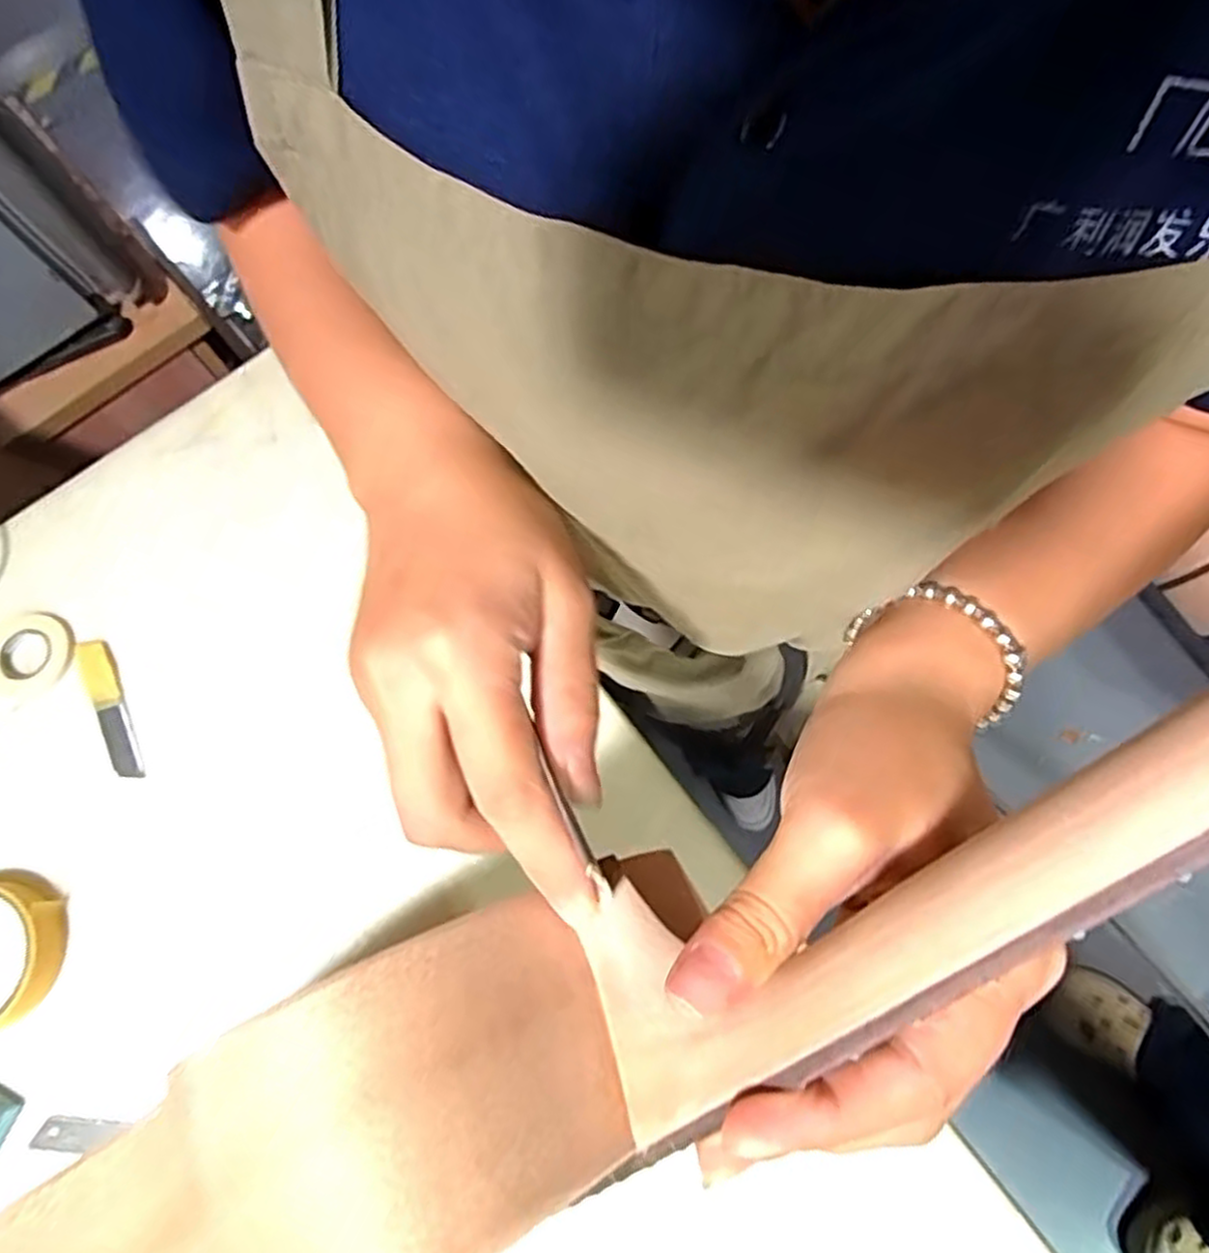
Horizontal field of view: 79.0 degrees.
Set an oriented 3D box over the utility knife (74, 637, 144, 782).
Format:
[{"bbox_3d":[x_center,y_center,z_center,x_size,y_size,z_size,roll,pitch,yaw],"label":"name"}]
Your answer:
[{"bbox_3d":[-0.320,0.054,0.475,0.022,0.008,0.098,-25,76,-5],"label":"utility knife"}]

